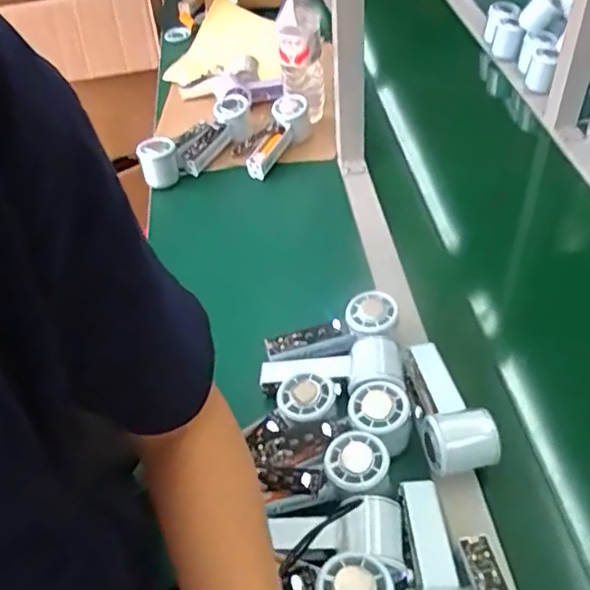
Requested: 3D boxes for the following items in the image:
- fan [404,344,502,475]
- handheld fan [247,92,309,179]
[{"bbox_3d":[0.149,0.116,0.607,0.074,0.054,0.127,-14,47,-6],"label":"fan"},{"bbox_3d":[-0.026,-0.250,0.963,0.058,0.049,0.160,19,68,23],"label":"handheld fan"}]

